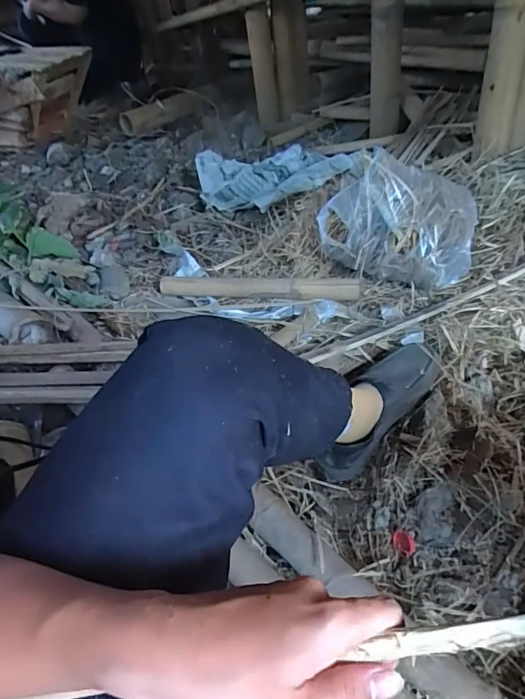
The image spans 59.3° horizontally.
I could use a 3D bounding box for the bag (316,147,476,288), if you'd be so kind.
[{"bbox_3d":[0.267,-0.269,0.921,0.300,0.183,0.152,15,46,23],"label":"bag"}]

